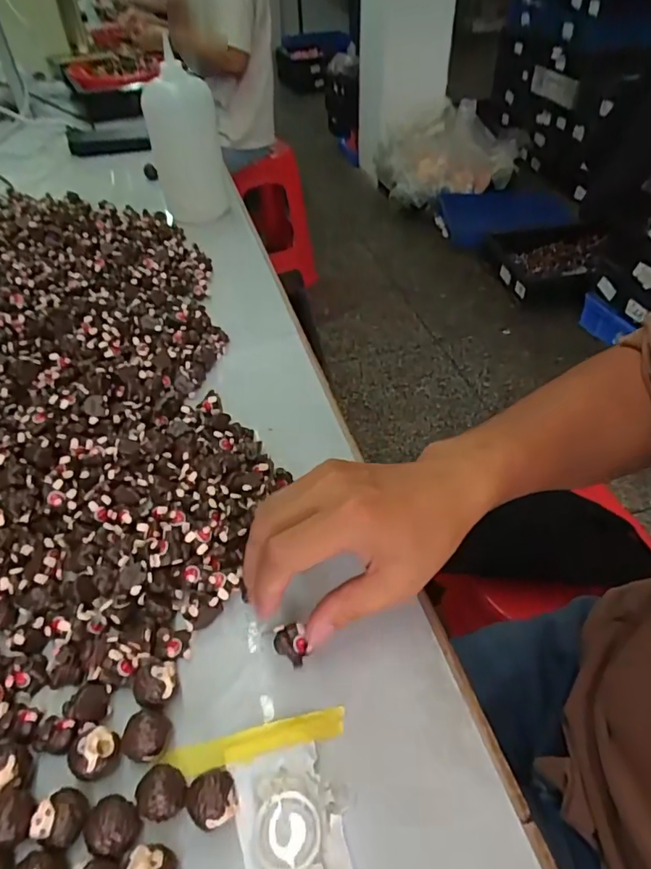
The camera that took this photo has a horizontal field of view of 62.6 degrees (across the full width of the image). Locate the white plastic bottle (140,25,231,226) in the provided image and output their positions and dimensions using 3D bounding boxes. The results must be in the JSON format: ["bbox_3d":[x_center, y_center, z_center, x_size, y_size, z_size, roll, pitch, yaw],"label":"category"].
[{"bbox_3d":[-0.211,-0.436,0.812,0.100,0.240,0.095,-13,46,-12],"label":"white plastic bottle"}]

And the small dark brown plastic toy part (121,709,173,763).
[{"bbox_3d":[-0.096,0.165,0.291,0.025,0.024,0.025,-1,45,1],"label":"small dark brown plastic toy part"}]

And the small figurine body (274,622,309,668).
[{"bbox_3d":[-0.021,0.128,0.326,0.019,0.016,0.020,-12,46,-10],"label":"small figurine body"}]

